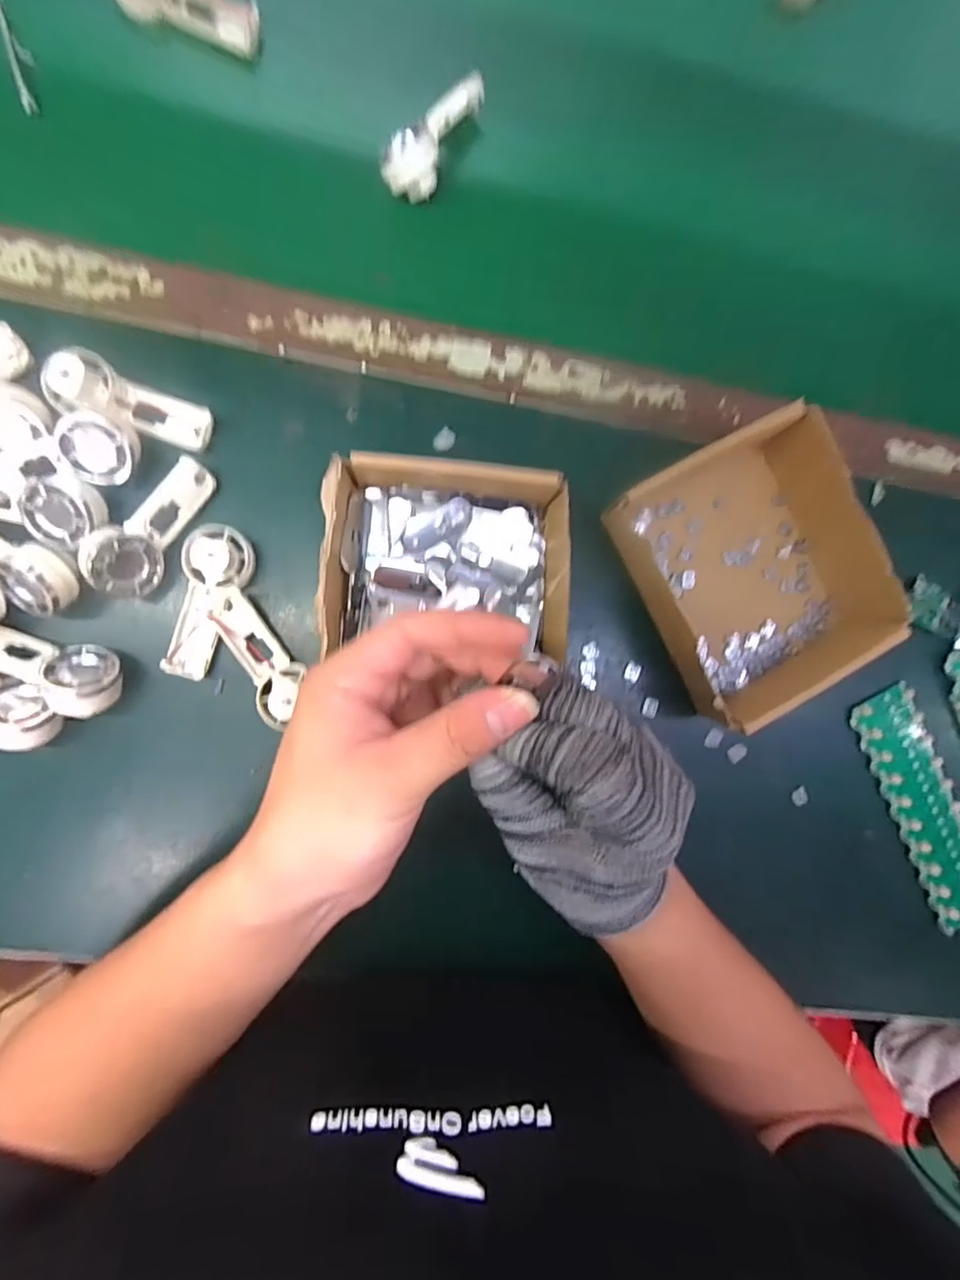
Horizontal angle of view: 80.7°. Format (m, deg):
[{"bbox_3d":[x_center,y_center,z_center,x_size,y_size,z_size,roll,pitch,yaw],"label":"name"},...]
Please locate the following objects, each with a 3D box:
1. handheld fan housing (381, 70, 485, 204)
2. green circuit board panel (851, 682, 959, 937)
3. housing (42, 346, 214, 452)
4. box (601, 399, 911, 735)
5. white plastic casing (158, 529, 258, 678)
[{"bbox_3d":[-0.029,-0.336,0.371,0.031,0.028,0.093,31,85,-6],"label":"handheld fan housing"},{"bbox_3d":[0.338,0.128,0.427,0.053,0.007,0.189,-24,92,-7],"label":"green circuit board panel"},{"bbox_3d":[-0.213,-0.147,0.350,0.089,0.020,0.034,19,87,-20],"label":"housing"},{"bbox_3d":[0.184,-0.047,0.382,0.150,0.053,0.164,-29,93,-7],"label":"box"},{"bbox_3d":[-0.167,-0.023,0.346,0.037,0.026,0.095,11,88,-7],"label":"white plastic casing"}]

